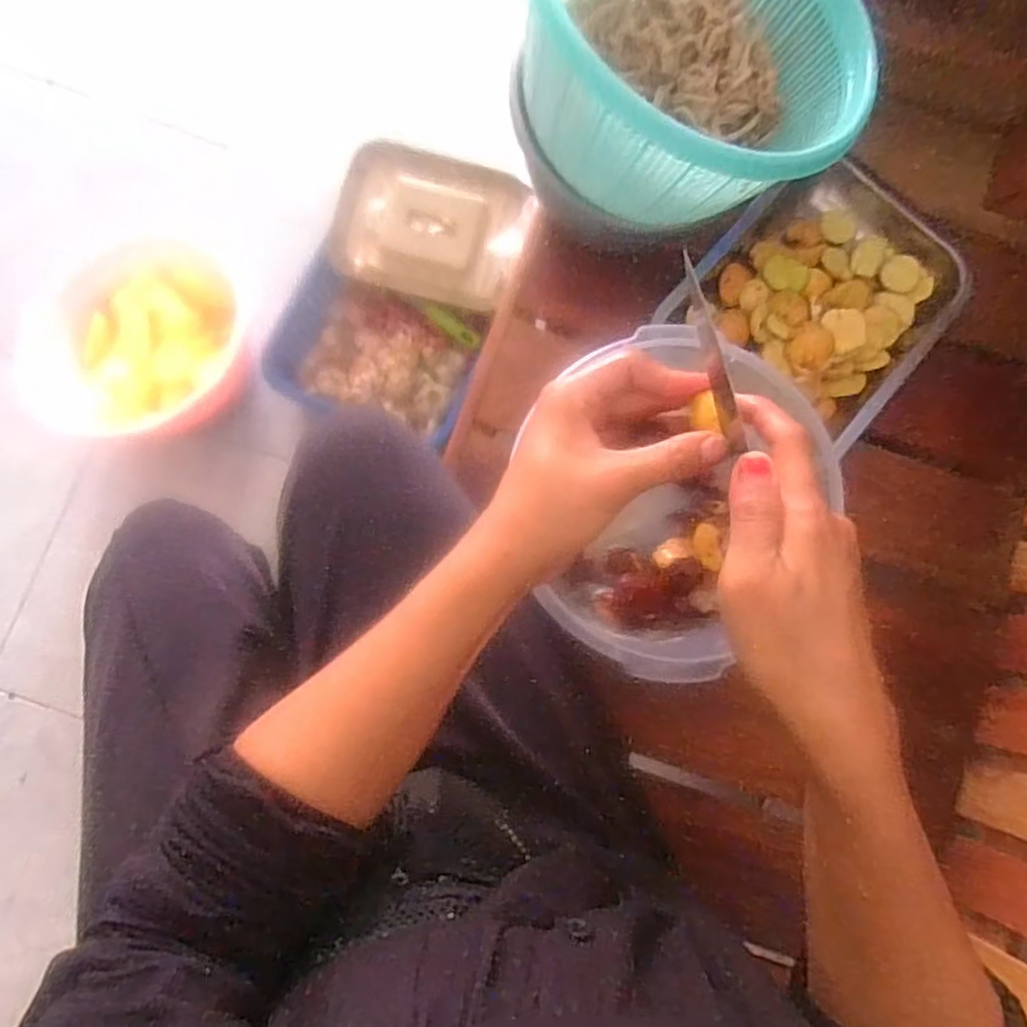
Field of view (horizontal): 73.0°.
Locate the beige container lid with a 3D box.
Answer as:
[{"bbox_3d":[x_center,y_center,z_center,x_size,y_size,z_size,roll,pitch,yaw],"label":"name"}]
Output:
[{"bbox_3d":[-0.109,-0.366,0.887,0.227,0.025,0.172,11,101,-9],"label":"beige container lid"}]

